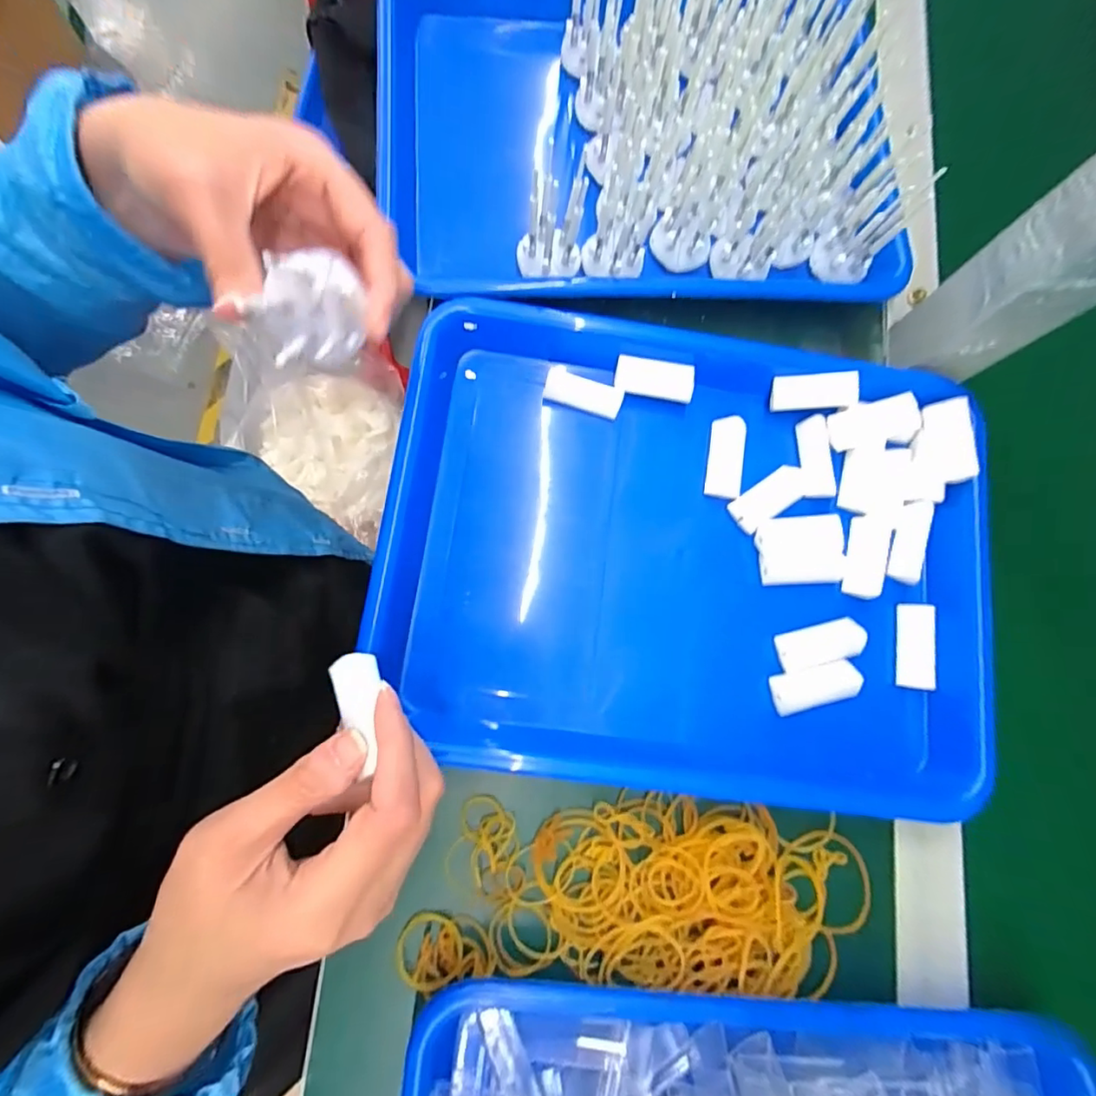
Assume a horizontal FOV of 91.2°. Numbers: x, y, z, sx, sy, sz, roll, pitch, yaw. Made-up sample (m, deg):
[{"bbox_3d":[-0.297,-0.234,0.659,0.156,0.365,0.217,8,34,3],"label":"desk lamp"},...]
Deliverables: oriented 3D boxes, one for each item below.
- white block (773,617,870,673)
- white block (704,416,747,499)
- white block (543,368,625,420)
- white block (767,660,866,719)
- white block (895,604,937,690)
[{"bbox_3d":[0.152,0.054,0.301,0.047,0.009,0.021,-13,79,-2],"label":"white block"},{"bbox_3d":[0.105,-0.053,0.317,0.020,0.012,0.046,7,79,2],"label":"white block"},{"bbox_3d":[0.021,-0.091,0.318,0.045,0.013,0.015,15,79,4],"label":"white block"},{"bbox_3d":[0.147,0.078,0.299,0.048,0.010,0.021,-13,79,-2],"label":"white block"},{"bbox_3d":[0.209,0.056,0.305,0.019,0.006,0.047,0,83,26],"label":"white block"}]

